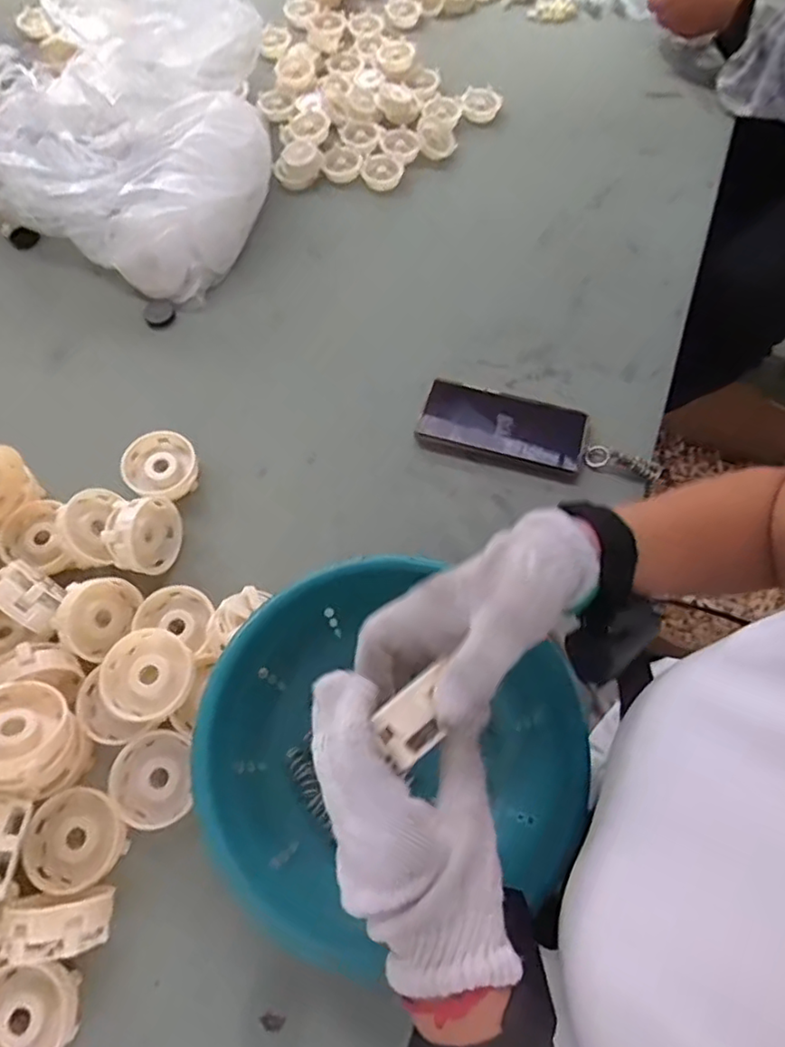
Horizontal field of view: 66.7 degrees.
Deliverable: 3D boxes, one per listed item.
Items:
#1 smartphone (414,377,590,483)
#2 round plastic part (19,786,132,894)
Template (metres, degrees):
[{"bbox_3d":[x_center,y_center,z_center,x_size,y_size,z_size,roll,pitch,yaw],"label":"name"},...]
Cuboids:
[{"bbox_3d":[0.115,-0.102,0.621,0.166,0.016,0.087,17,67,8],"label":"smartphone"},{"bbox_3d":[-0.233,0.232,0.439,0.066,0.025,0.065,0,64,-1],"label":"round plastic part"}]

